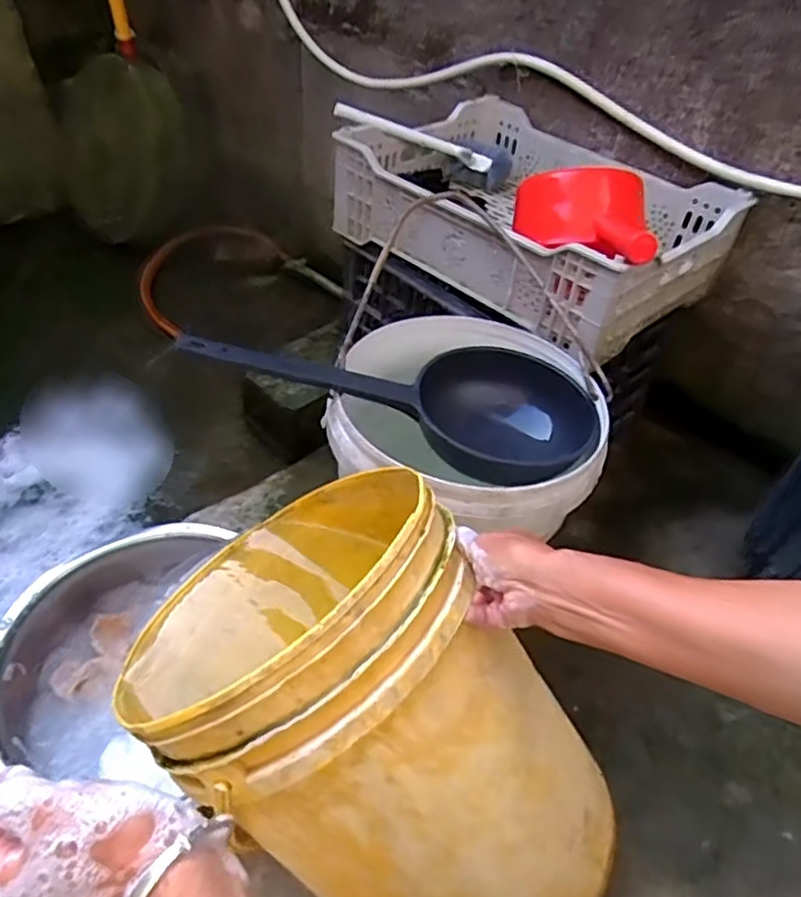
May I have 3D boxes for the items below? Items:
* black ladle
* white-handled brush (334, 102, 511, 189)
[{"bbox_3d":[-0.002,-0.059,0.733,0.438,0.098,0.218,8,39,-20],"label":"black ladle"},{"bbox_3d":[0.049,-0.534,1.151,0.351,0.058,0.069,2,37,-34],"label":"white-handled brush"}]

